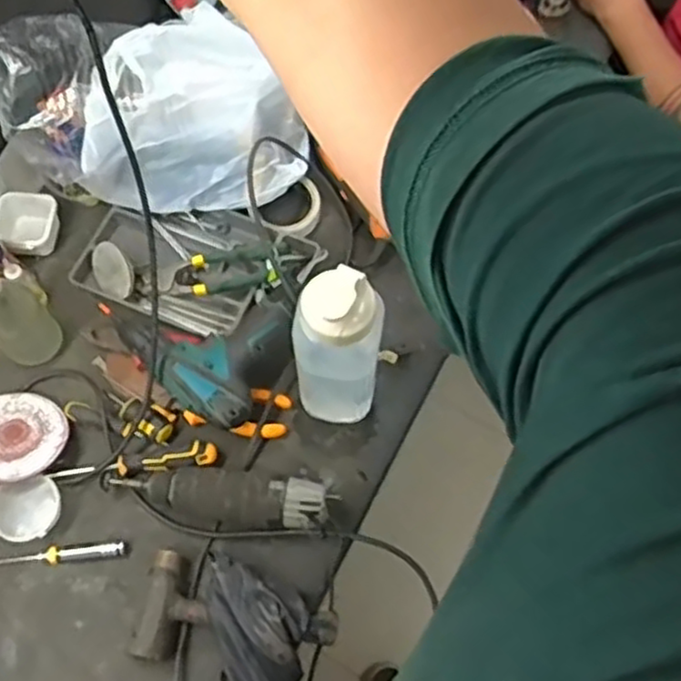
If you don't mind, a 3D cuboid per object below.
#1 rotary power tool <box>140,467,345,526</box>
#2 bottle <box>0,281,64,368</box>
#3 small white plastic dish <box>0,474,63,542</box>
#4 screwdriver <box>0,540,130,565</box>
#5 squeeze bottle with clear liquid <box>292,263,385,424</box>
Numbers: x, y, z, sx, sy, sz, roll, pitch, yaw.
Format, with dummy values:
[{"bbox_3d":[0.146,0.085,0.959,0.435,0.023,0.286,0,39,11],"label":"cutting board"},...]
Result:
[{"bbox_3d":[-0.108,0.173,0.786,0.196,0.049,0.056,3,67,0],"label":"rotary power tool"},{"bbox_3d":[-0.373,-0.035,0.803,0.070,0.161,0.067,-37,73,-16],"label":"bottle"},{"bbox_3d":[-0.341,0.184,0.781,0.071,0.013,0.063,-15,81,-16],"label":"small white plastic dish"},{"bbox_3d":[-0.312,0.230,0.770,0.161,0.022,0.018,-5,67,-4],"label":"screwdriver"},{"bbox_3d":[-0.005,0.018,0.746,0.084,0.265,0.066,-1,67,-2],"label":"squeeze bottle with clear liquid"}]

